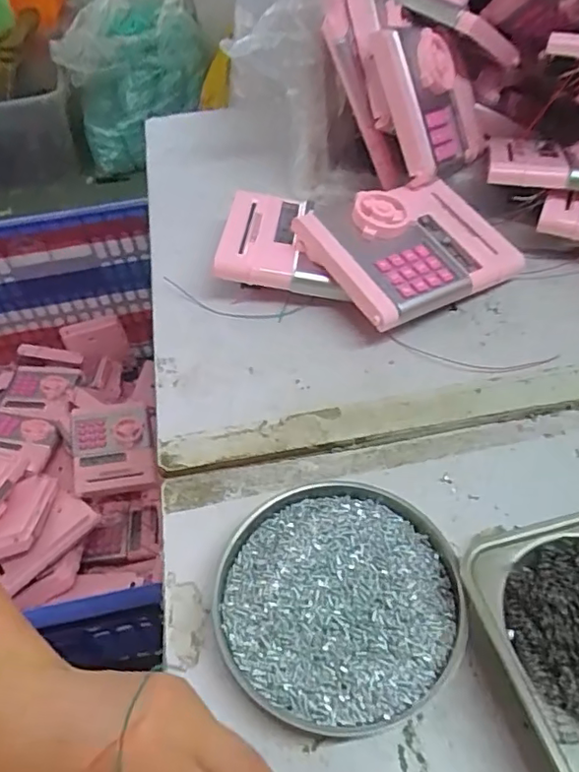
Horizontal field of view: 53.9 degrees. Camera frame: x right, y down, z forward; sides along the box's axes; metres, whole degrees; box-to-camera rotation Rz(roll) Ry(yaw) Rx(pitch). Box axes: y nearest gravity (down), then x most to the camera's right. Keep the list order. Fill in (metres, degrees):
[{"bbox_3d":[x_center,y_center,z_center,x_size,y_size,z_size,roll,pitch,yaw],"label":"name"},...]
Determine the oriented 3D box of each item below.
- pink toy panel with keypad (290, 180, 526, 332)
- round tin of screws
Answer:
[{"bbox_3d":[0.108,-0.122,0.493,0.167,0.041,0.129,-22,67,-25],"label":"pink toy panel with keypad"},{"bbox_3d":[0.028,0.120,0.323,0.135,0.025,0.132,-3,48,3],"label":"round tin of screws"}]

